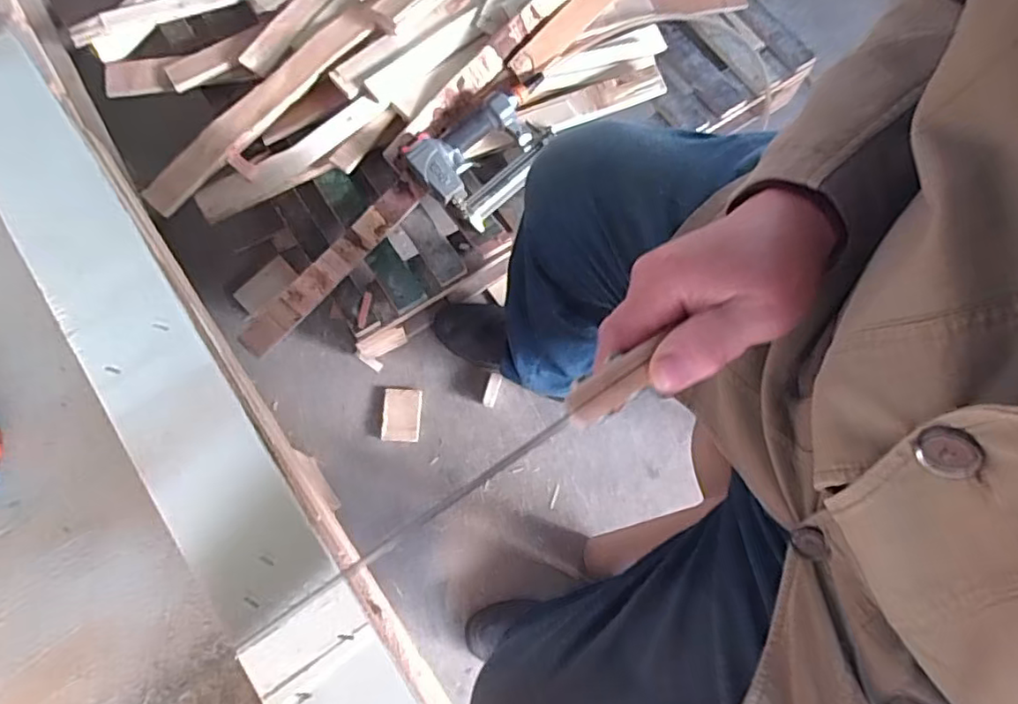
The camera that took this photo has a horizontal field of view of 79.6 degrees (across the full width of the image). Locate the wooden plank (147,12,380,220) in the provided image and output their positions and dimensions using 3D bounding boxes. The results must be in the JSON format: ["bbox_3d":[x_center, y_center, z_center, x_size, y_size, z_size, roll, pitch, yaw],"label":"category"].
[{"bbox_3d":[-0.397,-0.392,0.969,0.065,0.029,0.443,46,82,-5],"label":"wooden plank"}]

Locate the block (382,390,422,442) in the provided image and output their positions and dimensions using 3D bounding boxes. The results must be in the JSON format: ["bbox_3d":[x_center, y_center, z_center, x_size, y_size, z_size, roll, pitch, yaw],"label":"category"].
[{"bbox_3d":[-0.175,0.101,0.995,0.066,0.029,0.084,5,72,-1],"label":"block"}]

